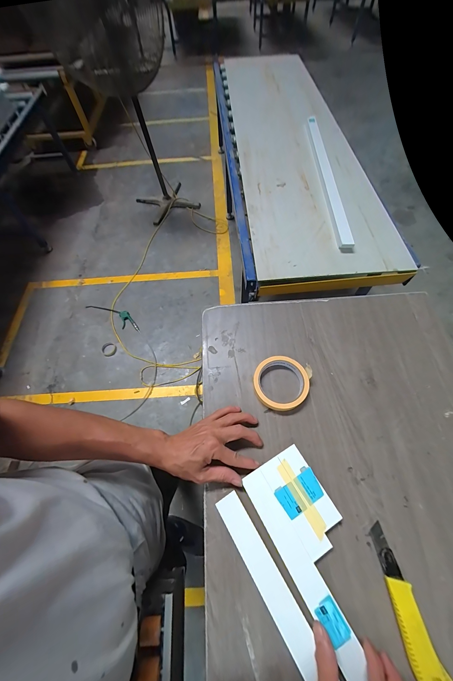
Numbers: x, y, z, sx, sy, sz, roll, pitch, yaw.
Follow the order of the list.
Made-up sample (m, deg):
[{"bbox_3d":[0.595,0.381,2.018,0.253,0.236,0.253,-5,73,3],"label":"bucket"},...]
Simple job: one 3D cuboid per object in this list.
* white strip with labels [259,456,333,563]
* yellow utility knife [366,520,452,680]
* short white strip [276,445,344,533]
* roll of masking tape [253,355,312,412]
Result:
[{"bbox_3d":[0.099,0.246,0.367,0.034,0.019,0.130,-28,65,-11],"label":"white strip with labels"},{"bbox_3d":[0.226,0.343,0.310,0.039,0.021,0.172,-15,63,-5],"label":"yellow utility knife"},{"bbox_3d":[0.124,0.224,0.378,0.035,0.020,0.112,-27,64,-11],"label":"short white strip"},{"bbox_3d":[0.100,0.077,0.447,0.097,0.029,0.097,-1,63,2],"label":"roll of masking tape"}]

